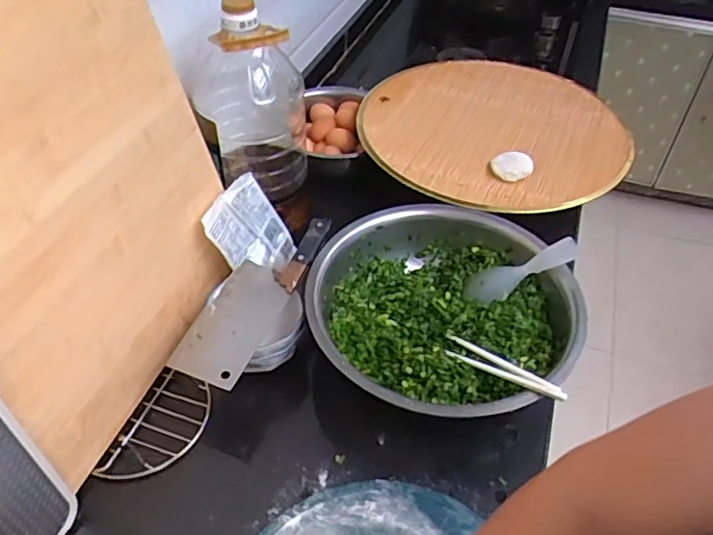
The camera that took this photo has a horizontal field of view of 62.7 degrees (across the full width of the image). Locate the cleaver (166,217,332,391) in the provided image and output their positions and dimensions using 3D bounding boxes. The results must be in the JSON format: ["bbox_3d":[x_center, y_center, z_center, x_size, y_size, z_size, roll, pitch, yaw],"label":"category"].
[{"bbox_3d":[-0.130,0.028,0.755,0.091,0.029,0.277,18,48,16],"label":"cleaver"}]

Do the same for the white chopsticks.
[{"bbox_3d":[0.169,0.119,0.688,0.033,0.016,0.168,-32,34,-28],"label":"white chopsticks"}]

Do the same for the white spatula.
[{"bbox_3d":[0.225,0.005,0.806,0.159,0.019,0.053,-27,39,25],"label":"white spatula"}]

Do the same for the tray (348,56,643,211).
[{"bbox_3d":[0.236,-0.249,1.015,0.441,0.036,0.414,0,45,0],"label":"tray"}]

